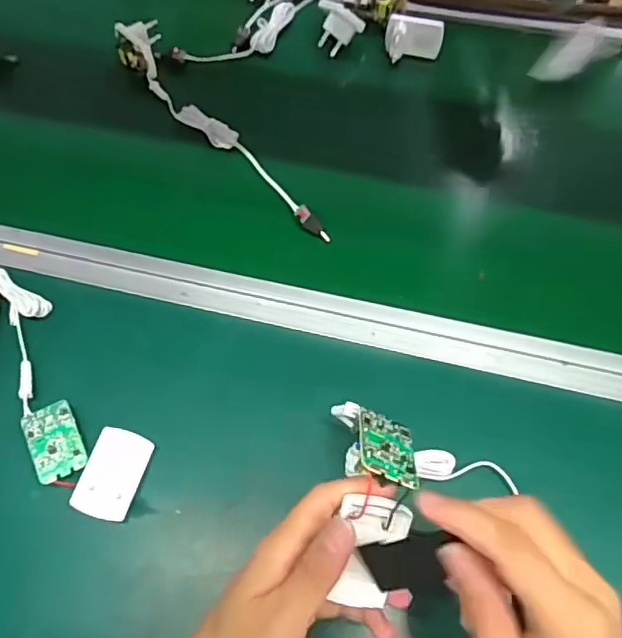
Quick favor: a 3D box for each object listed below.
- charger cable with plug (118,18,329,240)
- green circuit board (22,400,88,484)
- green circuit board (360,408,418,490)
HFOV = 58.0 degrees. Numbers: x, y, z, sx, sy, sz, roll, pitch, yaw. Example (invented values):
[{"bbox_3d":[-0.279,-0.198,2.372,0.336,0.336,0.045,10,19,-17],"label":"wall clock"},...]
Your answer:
[{"bbox_3d":[-0.102,-0.194,0.559,0.049,0.034,0.342,-32,65,-15],"label":"charger cable with plug"},{"bbox_3d":[-0.188,0.090,0.411,0.036,0.006,0.053,-20,71,-15],"label":"green circuit board"},{"bbox_3d":[0.043,0.071,0.316,0.035,0.004,0.051,25,26,-9],"label":"green circuit board"}]

